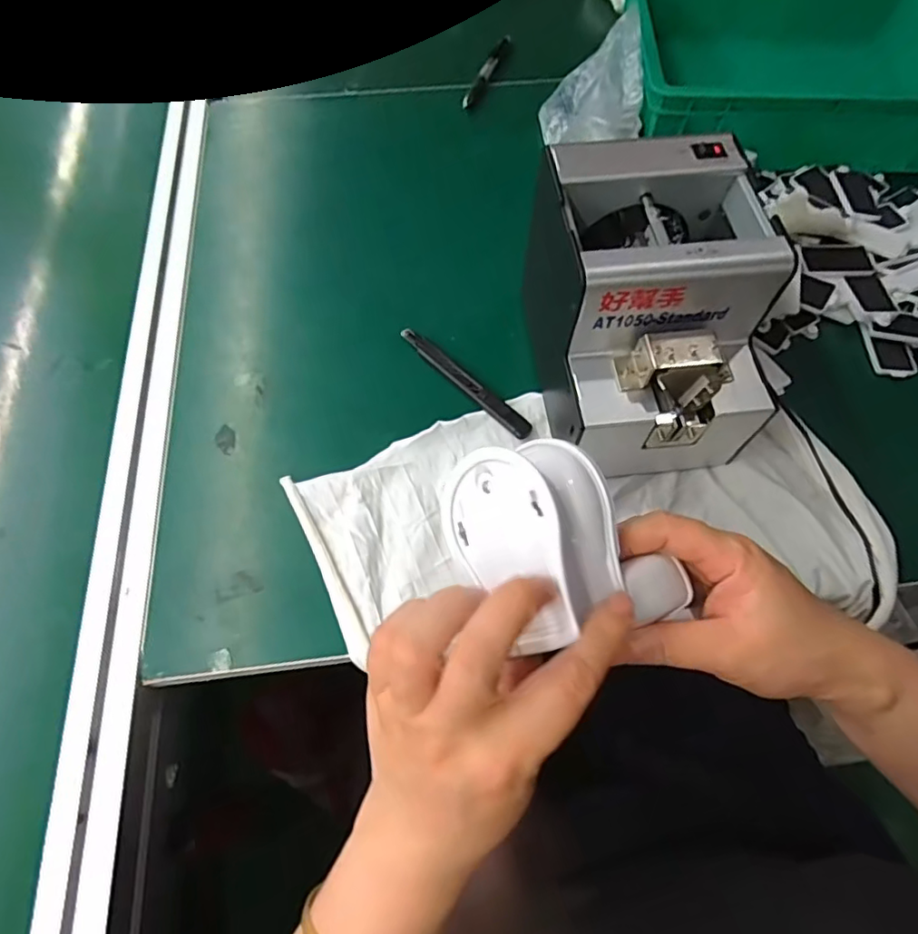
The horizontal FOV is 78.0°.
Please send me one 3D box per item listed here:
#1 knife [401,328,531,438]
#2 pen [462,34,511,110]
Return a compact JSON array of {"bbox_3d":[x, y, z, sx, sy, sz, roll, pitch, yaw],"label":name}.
[{"bbox_3d":[0.003,-0.070,0.456,0.017,0.012,0.139,-42,71,-19],"label":"knife"},{"bbox_3d":[0.035,-0.451,0.642,0.017,0.010,0.130,19,65,11],"label":"pen"}]

